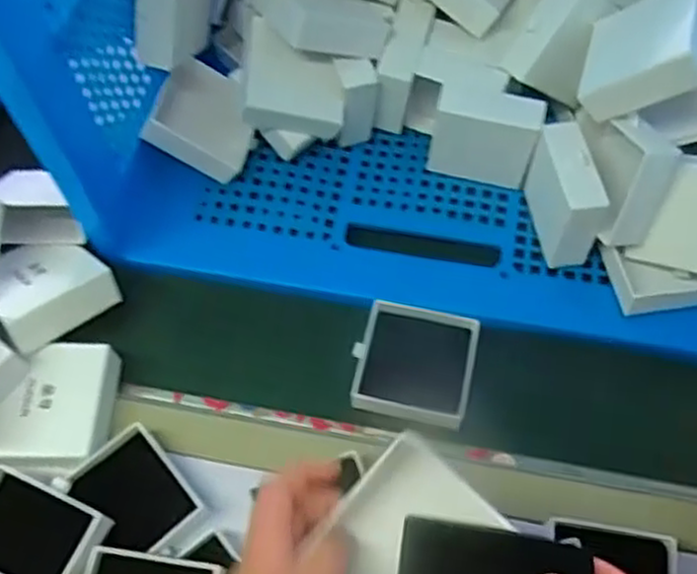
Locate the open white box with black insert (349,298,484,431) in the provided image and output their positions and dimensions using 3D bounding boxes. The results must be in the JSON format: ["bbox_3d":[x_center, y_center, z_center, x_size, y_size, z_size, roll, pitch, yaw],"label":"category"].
[{"bbox_3d":[0.055,0.062,0.601,0.092,0.017,0.093,12,65,7],"label":"open white box with black insert"}]

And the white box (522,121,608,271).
[{"bbox_3d":[0.182,-0.077,0.620,0.036,0.086,0.091,-9,64,-3],"label":"white box"}]

